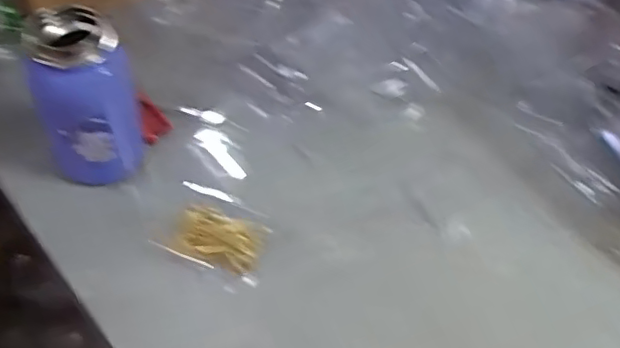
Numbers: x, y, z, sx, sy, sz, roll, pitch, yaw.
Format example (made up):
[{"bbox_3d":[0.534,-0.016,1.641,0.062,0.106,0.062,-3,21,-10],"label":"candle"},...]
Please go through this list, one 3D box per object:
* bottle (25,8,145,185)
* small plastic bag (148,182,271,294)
[{"bbox_3d":[-0.180,-0.054,0.490,0.075,0.143,0.062,-10,52,-13],"label":"bottle"},{"bbox_3d":[-0.075,0.048,0.500,0.094,0.010,0.070,28,54,17],"label":"small plastic bag"}]

